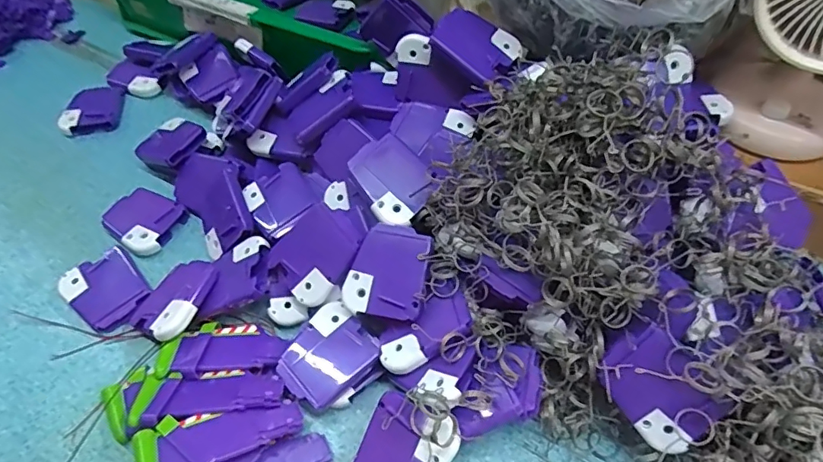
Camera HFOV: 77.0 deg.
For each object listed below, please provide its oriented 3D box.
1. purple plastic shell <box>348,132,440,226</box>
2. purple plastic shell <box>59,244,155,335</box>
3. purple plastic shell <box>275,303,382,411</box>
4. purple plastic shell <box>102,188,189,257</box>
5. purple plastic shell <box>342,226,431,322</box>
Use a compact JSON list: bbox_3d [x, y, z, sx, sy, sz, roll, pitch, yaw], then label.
[{"bbox_3d":[-0.013,-0.037,0.361,0.047,0.007,0.060,-34,78,-9],"label":"purple plastic shell"},{"bbox_3d":[-0.226,0.044,0.382,0.049,0.017,0.059,-38,62,-22],"label":"purple plastic shell"},{"bbox_3d":[-0.056,0.081,0.335,0.058,0.014,0.050,-37,62,-22],"label":"purple plastic shell"},{"bbox_3d":[-0.222,-0.011,0.425,0.063,0.013,0.052,26,60,19],"label":"purple plastic shell"},{"bbox_3d":[-0.014,0.027,0.338,0.050,0.011,0.060,16,73,11],"label":"purple plastic shell"}]

